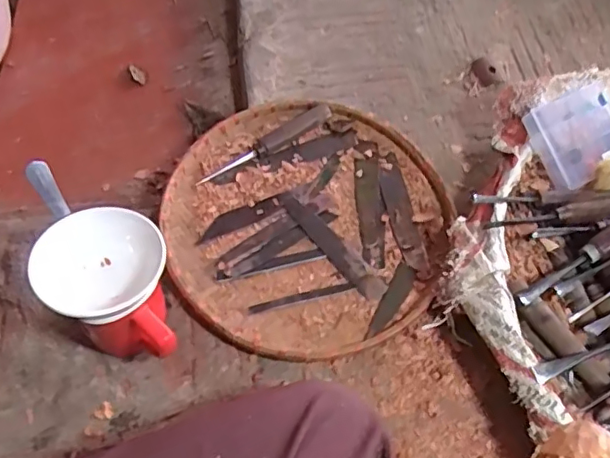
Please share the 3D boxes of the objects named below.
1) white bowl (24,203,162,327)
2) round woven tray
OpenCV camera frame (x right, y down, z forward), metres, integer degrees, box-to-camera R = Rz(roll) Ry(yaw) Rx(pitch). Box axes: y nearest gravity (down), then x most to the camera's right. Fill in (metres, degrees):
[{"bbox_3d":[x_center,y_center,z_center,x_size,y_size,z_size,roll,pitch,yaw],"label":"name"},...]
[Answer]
[{"bbox_3d":[-0.160,0.032,0.450,0.087,0.060,0.100,8,58,2],"label":"white bowl"},{"bbox_3d":[-0.002,-0.012,0.596,0.291,0.030,0.300,18,61,11],"label":"round woven tray"}]

